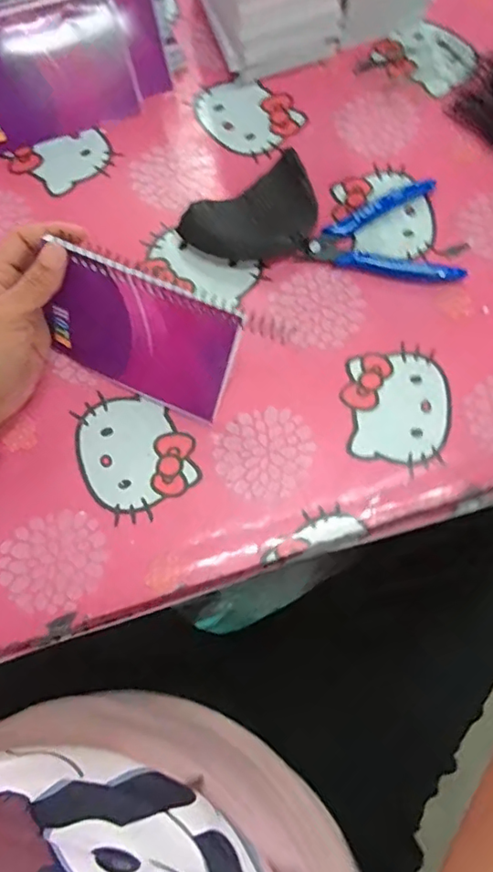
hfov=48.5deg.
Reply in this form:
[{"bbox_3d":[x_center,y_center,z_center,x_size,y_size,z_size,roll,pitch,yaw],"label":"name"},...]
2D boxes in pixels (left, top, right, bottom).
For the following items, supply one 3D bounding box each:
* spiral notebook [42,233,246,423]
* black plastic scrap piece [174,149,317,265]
[{"bbox_3d":[-0.066,-0.065,0.352,0.122,0.088,0.014,24,44,4],"label":"spiral notebook"},{"bbox_3d":[0.007,-0.158,0.405,0.100,0.018,0.063,-29,75,-9],"label":"black plastic scrap piece"}]

